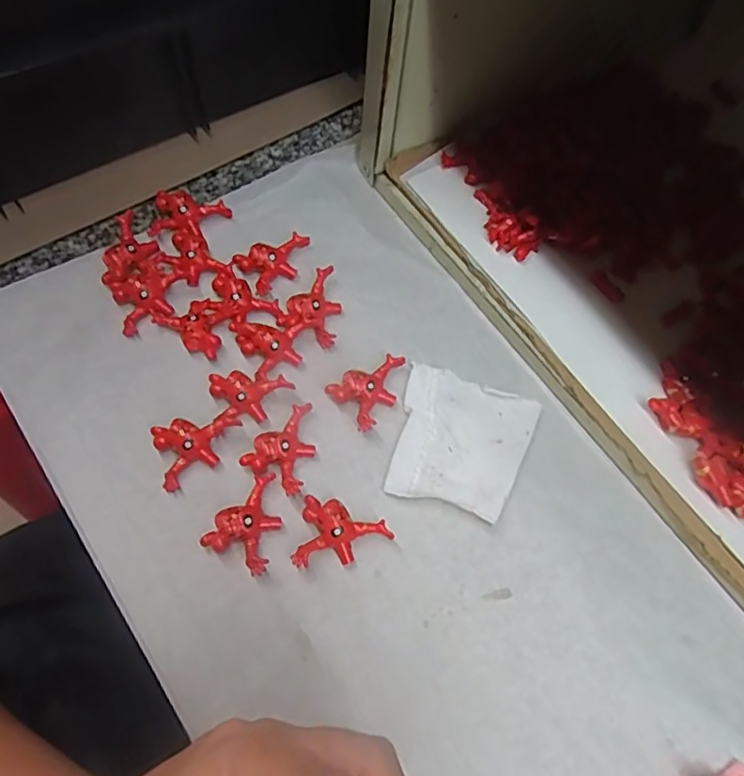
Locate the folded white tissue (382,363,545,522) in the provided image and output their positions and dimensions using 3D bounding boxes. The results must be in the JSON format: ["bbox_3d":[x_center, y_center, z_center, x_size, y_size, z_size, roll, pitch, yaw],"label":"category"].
[{"bbox_3d":[0.050,0.029,0.320,0.072,0.006,0.076,16,69,5],"label":"folded white tissue"}]

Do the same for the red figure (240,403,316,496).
[{"bbox_3d":[-0.043,0.030,0.310,0.034,0.012,0.045,29,70,10],"label":"red figure"}]

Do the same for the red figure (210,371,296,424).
[{"bbox_3d":[-0.065,0.003,0.318,0.043,0.011,0.027,-9,69,-5],"label":"red figure"}]

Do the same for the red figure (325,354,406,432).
[{"bbox_3d":[0.002,0.000,0.327,0.046,0.012,0.034,-37,74,-15],"label":"red figure"}]

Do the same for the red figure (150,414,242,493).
[{"bbox_3d":[-0.091,0.029,0.305,0.045,0.013,0.032,-23,71,-10],"label":"red figure"}]

